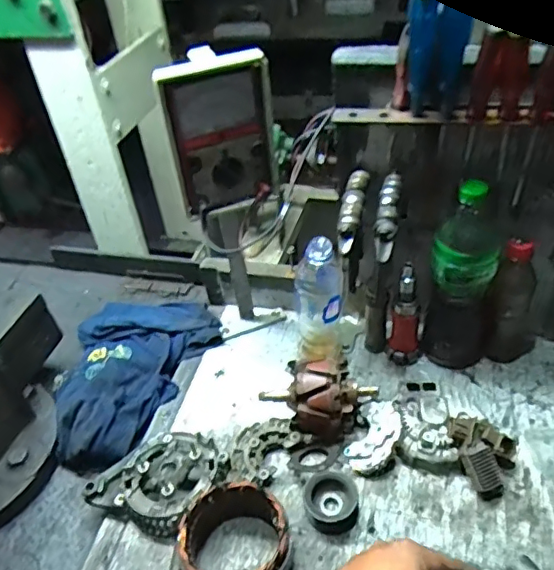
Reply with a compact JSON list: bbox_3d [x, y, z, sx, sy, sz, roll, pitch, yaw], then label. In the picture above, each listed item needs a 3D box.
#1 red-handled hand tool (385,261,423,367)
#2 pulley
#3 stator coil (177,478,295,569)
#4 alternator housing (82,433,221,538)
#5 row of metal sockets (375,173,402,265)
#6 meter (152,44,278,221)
[{"bbox_3d":[0.173,0.042,0.753,0.047,0.155,0.041,3,41,11],"label":"red-handled hand tool"},{"bbox_3d":[0.062,0.245,0.630,0.058,0.029,0.060,-4,40,3],"label":"pulley"},{"bbox_3d":[-0.041,0.273,0.581,0.115,0.074,0.123,-4,40,3],"label":"stator coil"},{"bbox_3d":[-0.144,0.228,0.673,0.138,0.046,0.116,14,44,23],"label":"alternator housing"},{"bbox_3d":[0.126,-0.084,0.631,0.022,0.032,0.120,5,58,14],"label":"row of metal sockets"},{"bbox_3d":[-0.065,-0.175,0.648,0.122,0.170,0.039,-17,41,-11],"label":"meter"}]

